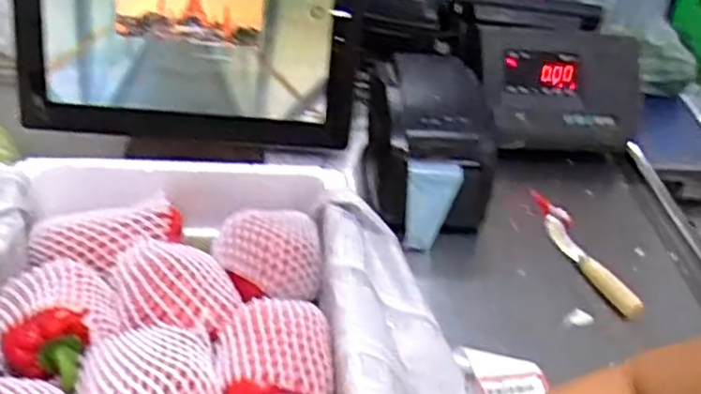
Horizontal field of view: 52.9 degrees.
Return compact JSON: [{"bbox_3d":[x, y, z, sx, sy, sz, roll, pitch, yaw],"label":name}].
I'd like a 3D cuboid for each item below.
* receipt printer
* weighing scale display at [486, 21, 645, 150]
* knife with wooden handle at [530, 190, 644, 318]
[{"bbox_3d":[0.105,-0.062,0.919,0.167,0.138,0.234,9,37,2],"label":"receipt printer"},{"bbox_3d":[0.312,-0.157,1.056,0.246,0.149,0.146,0,37,-10],"label":"weighing scale display"},{"bbox_3d":[0.293,0.066,0.885,0.036,0.015,0.224,-7,39,-19],"label":"knife with wooden handle"}]

